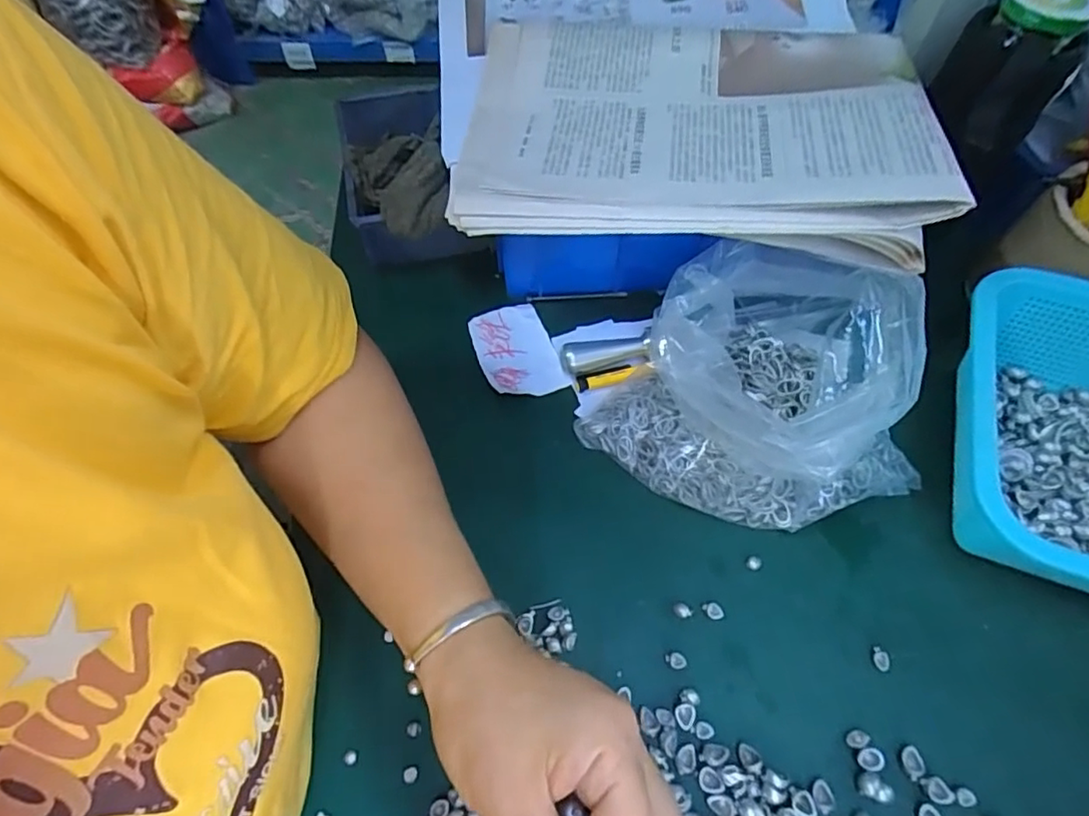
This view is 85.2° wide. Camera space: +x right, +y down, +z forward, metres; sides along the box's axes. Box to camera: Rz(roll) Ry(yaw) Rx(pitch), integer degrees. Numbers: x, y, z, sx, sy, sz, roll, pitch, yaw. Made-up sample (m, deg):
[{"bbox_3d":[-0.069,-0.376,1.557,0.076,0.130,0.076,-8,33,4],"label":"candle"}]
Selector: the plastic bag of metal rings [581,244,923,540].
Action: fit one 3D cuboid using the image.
[{"bbox_3d":[0.138,-0.011,0.345,0.181,0.097,0.153,33,65,17],"label":"plastic bag of metal rings"}]

